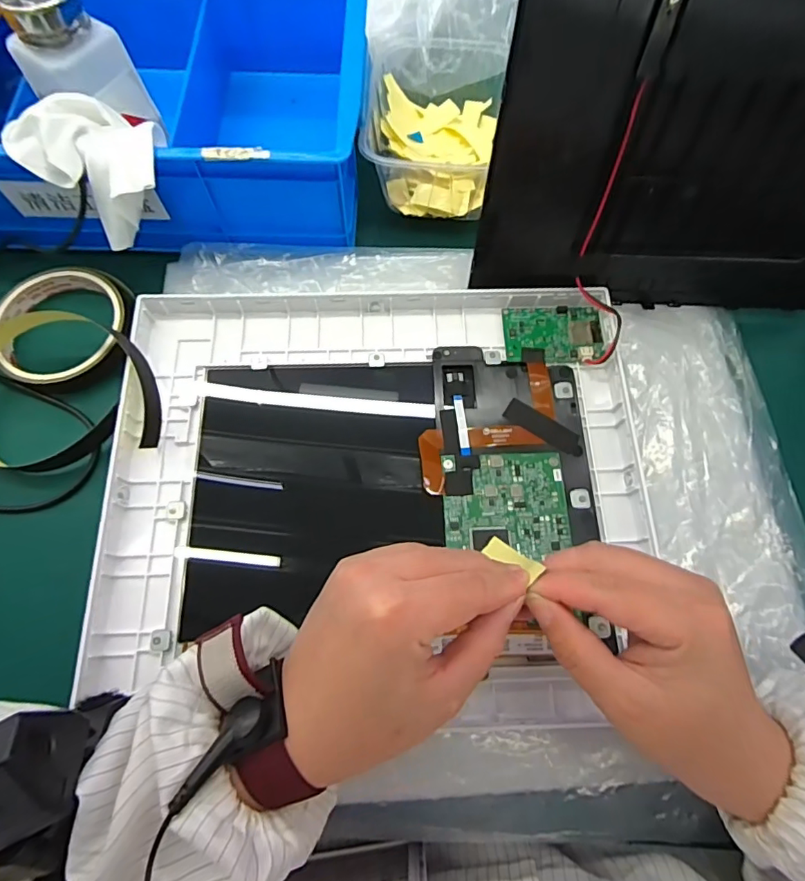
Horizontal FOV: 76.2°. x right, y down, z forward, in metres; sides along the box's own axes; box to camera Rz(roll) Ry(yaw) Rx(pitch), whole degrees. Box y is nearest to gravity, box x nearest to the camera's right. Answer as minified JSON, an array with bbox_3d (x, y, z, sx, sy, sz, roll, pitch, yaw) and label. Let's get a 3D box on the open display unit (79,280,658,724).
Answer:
[{"bbox_3d":[-0.013,0.023,0.300,0.300,0.021,0.248,0,70,-1],"label":"open display unit"}]

